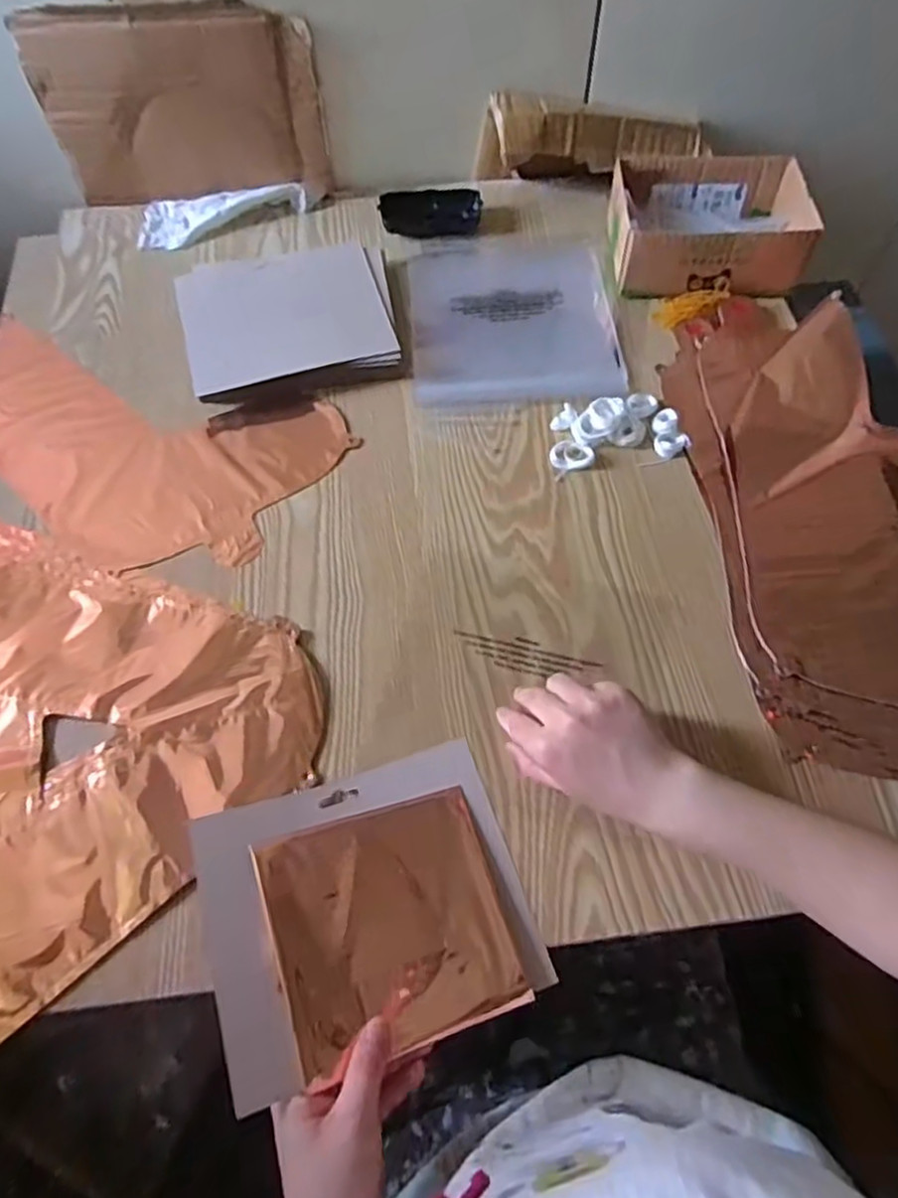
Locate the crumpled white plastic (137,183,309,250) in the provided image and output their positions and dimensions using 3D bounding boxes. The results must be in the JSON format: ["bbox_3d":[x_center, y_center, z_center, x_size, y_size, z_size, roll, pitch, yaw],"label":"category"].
[{"bbox_3d":[-0.246,-0.421,0.746,0.178,0.015,0.071,-10,62,-5],"label":"crumpled white plastic"}]

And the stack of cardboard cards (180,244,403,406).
[{"bbox_3d":[-0.153,-0.271,0.658,0.195,0.027,0.156,-12,62,-6],"label":"stack of cardboard cards"}]

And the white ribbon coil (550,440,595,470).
[{"bbox_3d":[0.108,-0.125,0.596,0.037,0.010,0.025,3,62,2],"label":"white ribbon coil"}]

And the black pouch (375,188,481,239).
[{"bbox_3d":[-0.018,-0.418,0.738,0.107,0.035,0.028,-8,62,-3],"label":"black pouch"}]

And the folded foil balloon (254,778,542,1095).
[{"bbox_3d":[-0.036,0.200,0.422,0.138,0.005,0.133,-13,61,-16],"label":"folded foil balloon"}]

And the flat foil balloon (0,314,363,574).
[{"bbox_3d":[-0.306,-0.160,0.631,0.390,0.015,0.221,30,66,16],"label":"flat foil balloon"}]

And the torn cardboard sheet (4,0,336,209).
[{"bbox_3d":[-0.266,-0.493,0.687,0.270,0.165,0.026,-6,62,-2],"label":"torn cardboard sheet"}]

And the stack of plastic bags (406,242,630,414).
[{"bbox_3d":[0.063,-0.279,0.677,0.199,0.015,0.225,-4,62,-1],"label":"stack of plastic bags"}]

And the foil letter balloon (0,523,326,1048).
[{"bbox_3d":[-0.321,0.079,0.494,0.355,0.015,0.373,-40,68,-18],"label":"foil letter balloon"}]

